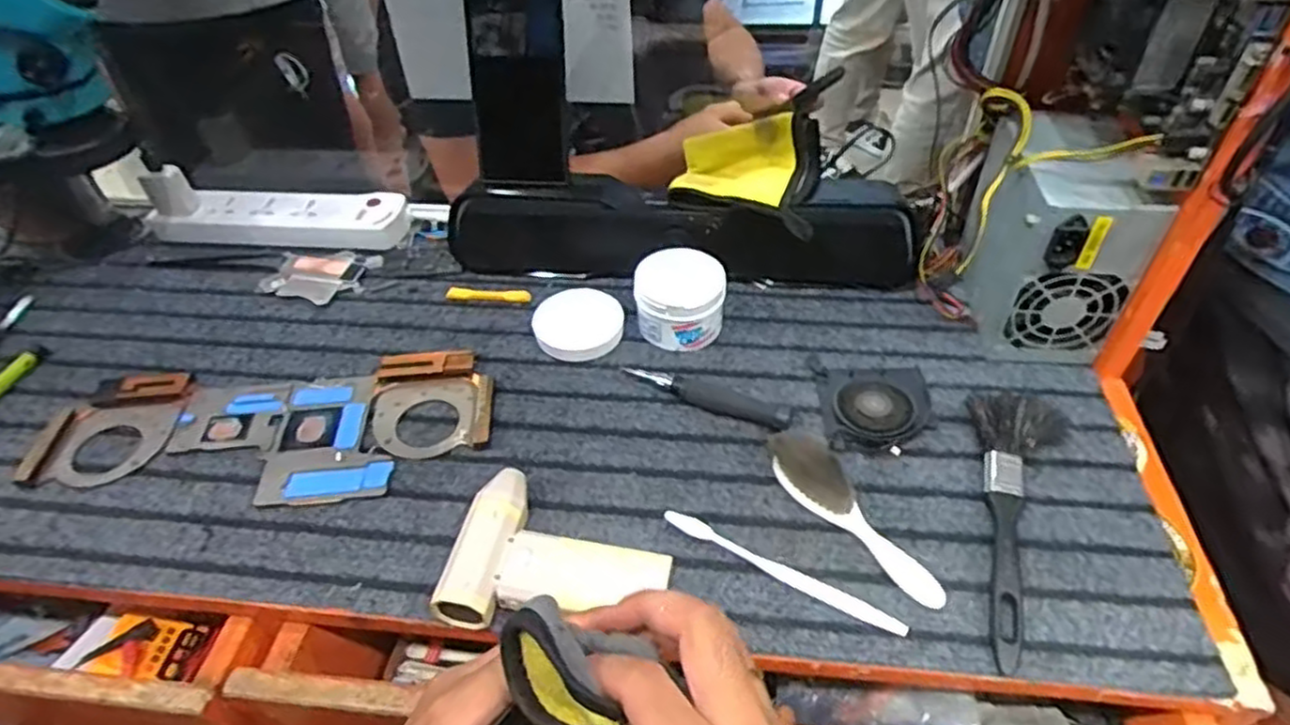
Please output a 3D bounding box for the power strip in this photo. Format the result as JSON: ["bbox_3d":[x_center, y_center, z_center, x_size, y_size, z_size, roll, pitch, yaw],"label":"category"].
[{"bbox_3d":[-0.376,-0.149,0.754,0.252,0.031,0.071,2,45,5],"label":"power strip"}]

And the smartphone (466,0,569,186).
[{"bbox_3d":[-0.108,-0.239,0.636,0.077,0.163,0.010,-5,23,-11],"label":"smartphone"}]

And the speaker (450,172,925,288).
[{"bbox_3d":[0.032,-0.108,0.662,0.415,0.093,0.075,6,45,9],"label":"speaker"}]

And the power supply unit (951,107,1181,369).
[{"bbox_3d":[0.326,-0.100,0.594,0.094,0.158,0.139,5,45,8],"label":"power supply unit"}]

